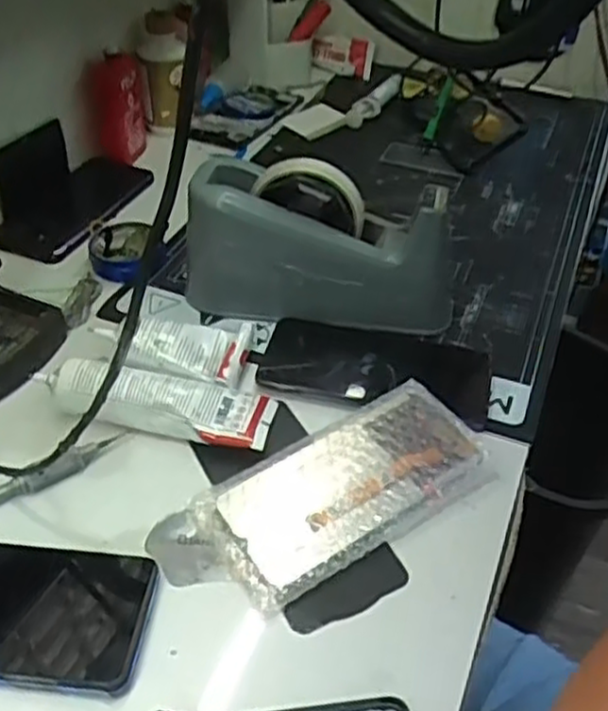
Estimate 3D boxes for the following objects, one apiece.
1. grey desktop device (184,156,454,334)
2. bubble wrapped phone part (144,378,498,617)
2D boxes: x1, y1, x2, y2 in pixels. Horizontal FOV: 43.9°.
[{"bbox_3d":[0.013,-0.083,0.557,0.202,0.101,0.066,9,42,7],"label":"grey desktop device"},{"bbox_3d":[0.013,0.082,0.449,0.199,0.019,0.089,-23,48,-26],"label":"bubble wrapped phone part"}]

